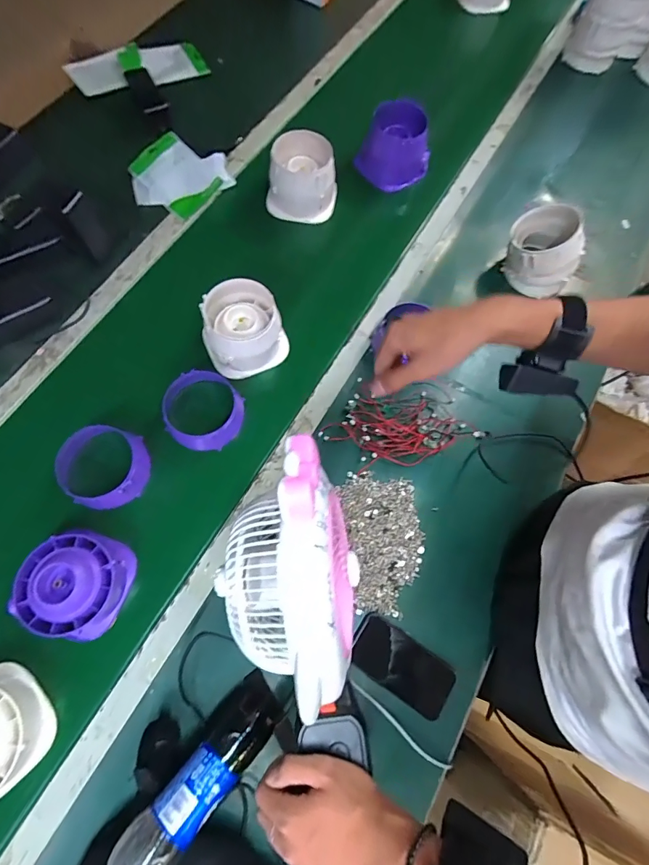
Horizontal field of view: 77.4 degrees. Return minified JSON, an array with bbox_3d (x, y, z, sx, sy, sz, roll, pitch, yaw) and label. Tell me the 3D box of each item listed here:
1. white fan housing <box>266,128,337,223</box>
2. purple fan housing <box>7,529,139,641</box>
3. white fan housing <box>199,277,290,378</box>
[{"bbox_3d":[-0.049,-0.524,0.828,0.144,0.140,0.112,-6,73,-2],"label":"white fan housing"},{"bbox_3d":[-0.355,0.213,0.578,0.137,0.067,0.133,23,74,7],"label":"purple fan housing"},{"bbox_3d":[-0.142,-0.183,0.704,0.136,0.113,0.129,-19,73,-5],"label":"white fan housing"}]

